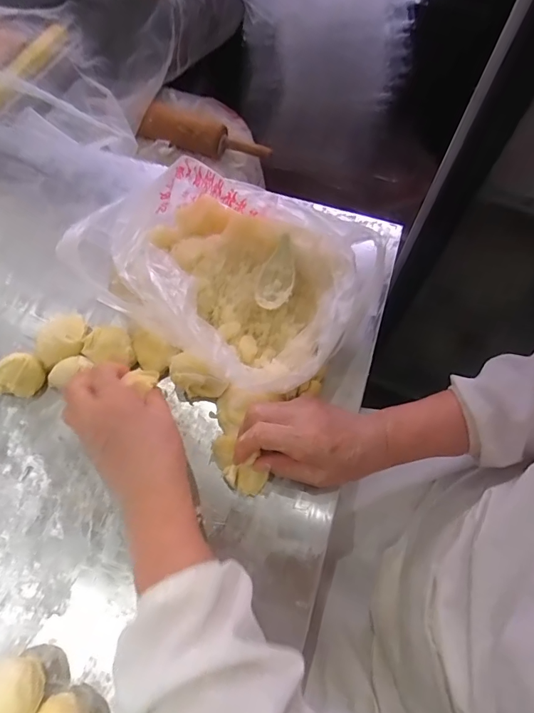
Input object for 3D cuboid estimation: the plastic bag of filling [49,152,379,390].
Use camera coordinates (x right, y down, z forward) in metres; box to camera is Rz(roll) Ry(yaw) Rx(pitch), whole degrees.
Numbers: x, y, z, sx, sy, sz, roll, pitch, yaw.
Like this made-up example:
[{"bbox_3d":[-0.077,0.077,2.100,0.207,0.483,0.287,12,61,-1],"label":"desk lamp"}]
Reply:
[{"bbox_3d":[-0.032,-0.076,0.455,0.240,0.099,0.186,31,69,12],"label":"plastic bag of filling"}]

